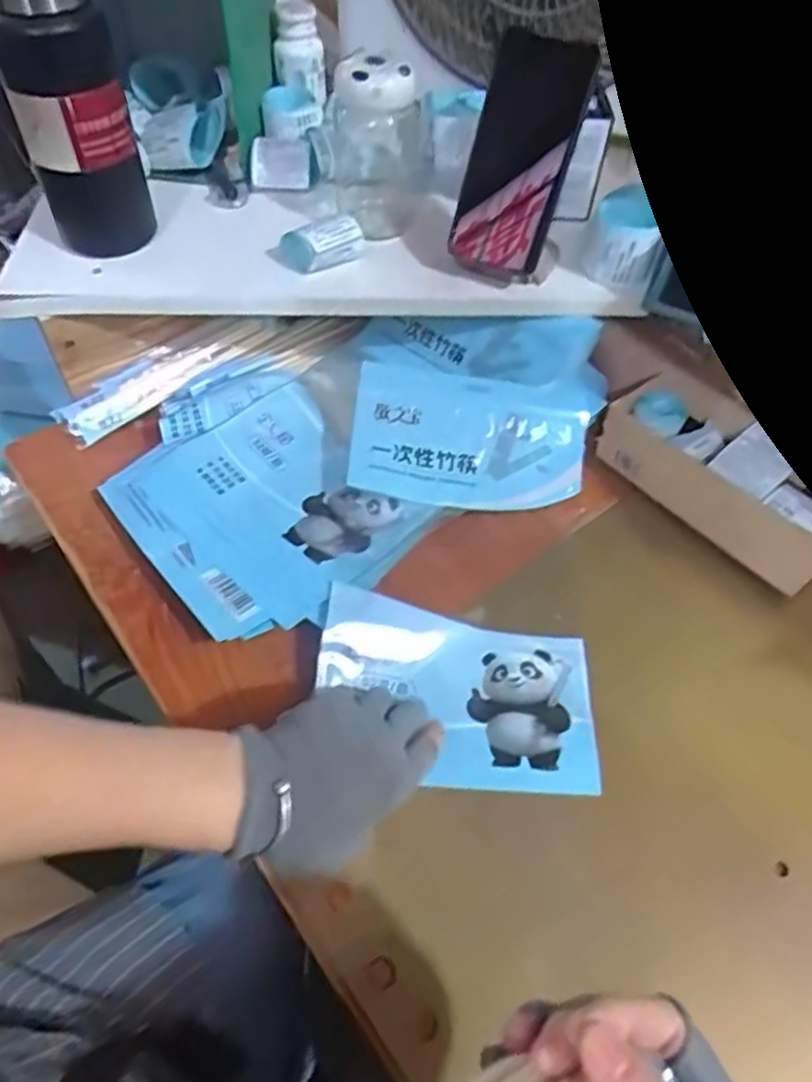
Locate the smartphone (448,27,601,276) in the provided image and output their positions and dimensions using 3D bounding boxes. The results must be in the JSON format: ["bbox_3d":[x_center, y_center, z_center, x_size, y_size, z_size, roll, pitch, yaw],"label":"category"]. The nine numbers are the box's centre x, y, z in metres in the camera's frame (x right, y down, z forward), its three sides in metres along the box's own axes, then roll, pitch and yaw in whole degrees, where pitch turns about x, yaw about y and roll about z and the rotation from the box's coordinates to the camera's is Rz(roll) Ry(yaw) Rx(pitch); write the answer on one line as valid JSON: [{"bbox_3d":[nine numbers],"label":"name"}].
[{"bbox_3d":[0.089,-0.301,0.554,0.075,0.160,0.017,17,36,2],"label":"smartphone"}]

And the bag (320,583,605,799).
[{"bbox_3d":[0.035,0.104,0.490,0.192,0.028,0.122,7,53,2],"label":"bag"}]

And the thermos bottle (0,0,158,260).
[{"bbox_3d":[-0.256,-0.330,0.538,0.083,0.216,0.077,-20,57,-17],"label":"thermos bottle"}]

